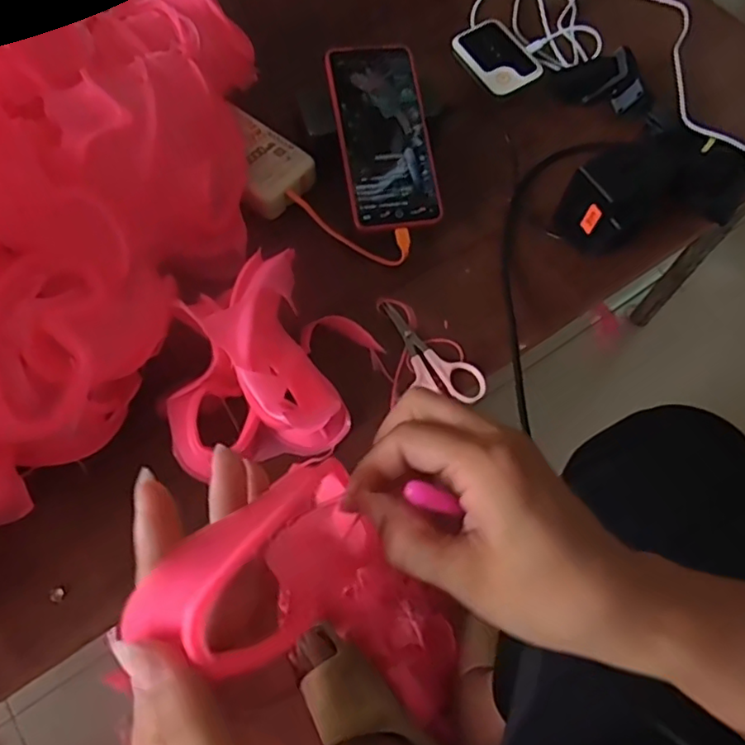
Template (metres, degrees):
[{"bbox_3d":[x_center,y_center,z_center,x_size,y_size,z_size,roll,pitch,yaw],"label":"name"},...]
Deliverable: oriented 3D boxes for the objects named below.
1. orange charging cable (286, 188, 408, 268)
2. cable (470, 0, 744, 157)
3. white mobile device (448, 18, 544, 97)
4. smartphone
[{"bbox_3d":[-0.023,-0.121,0.526,0.112,0.019,0.031,18,64,5],"label":"orange charging cable"},{"bbox_3d":[0.283,-0.343,0.634,0.332,0.019,0.184,35,66,13],"label":"cable"},{"bbox_3d":[0.126,-0.319,0.623,0.062,0.012,0.092,-24,67,-15],"label":"white mobile device"},{"bbox_3d":[0.010,-0.202,0.526,0.075,0.005,0.161,-10,85,-9],"label":"smartphone"}]

